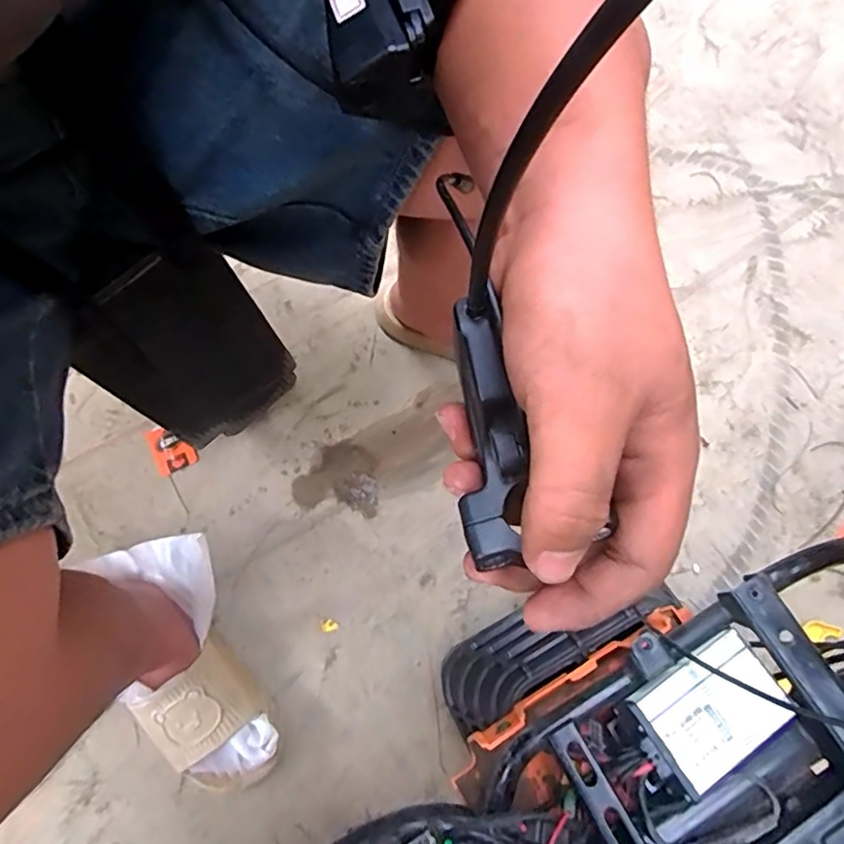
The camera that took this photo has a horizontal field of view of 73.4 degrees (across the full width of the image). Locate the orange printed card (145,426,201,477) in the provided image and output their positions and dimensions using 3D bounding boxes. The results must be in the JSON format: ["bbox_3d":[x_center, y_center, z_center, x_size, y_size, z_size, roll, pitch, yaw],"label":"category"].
[{"bbox_3d":[-0.328,0.033,0.742,0.052,0.009,0.066,-27,77,-9],"label":"orange printed card"}]

